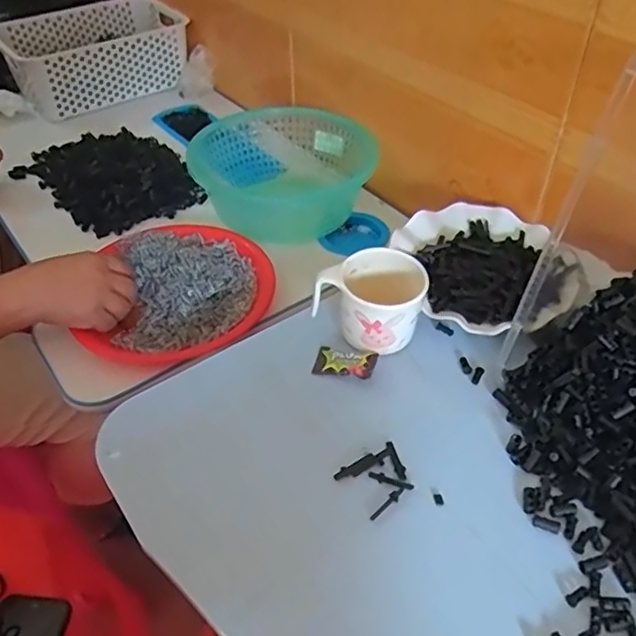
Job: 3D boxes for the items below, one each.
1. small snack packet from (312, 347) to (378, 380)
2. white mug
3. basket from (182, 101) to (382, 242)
[{"bbox_3d":[0.024,0.038,0.528,0.052,0.011,0.028,9,46,11],"label":"small snack packet"},{"bbox_3d":[0.046,-0.016,0.534,0.097,0.064,0.071,-1,45,1],"label":"white mug"},{"bbox_3d":[-0.047,-0.193,0.810,0.231,0.099,0.178,-1,45,0],"label":"basket"}]

